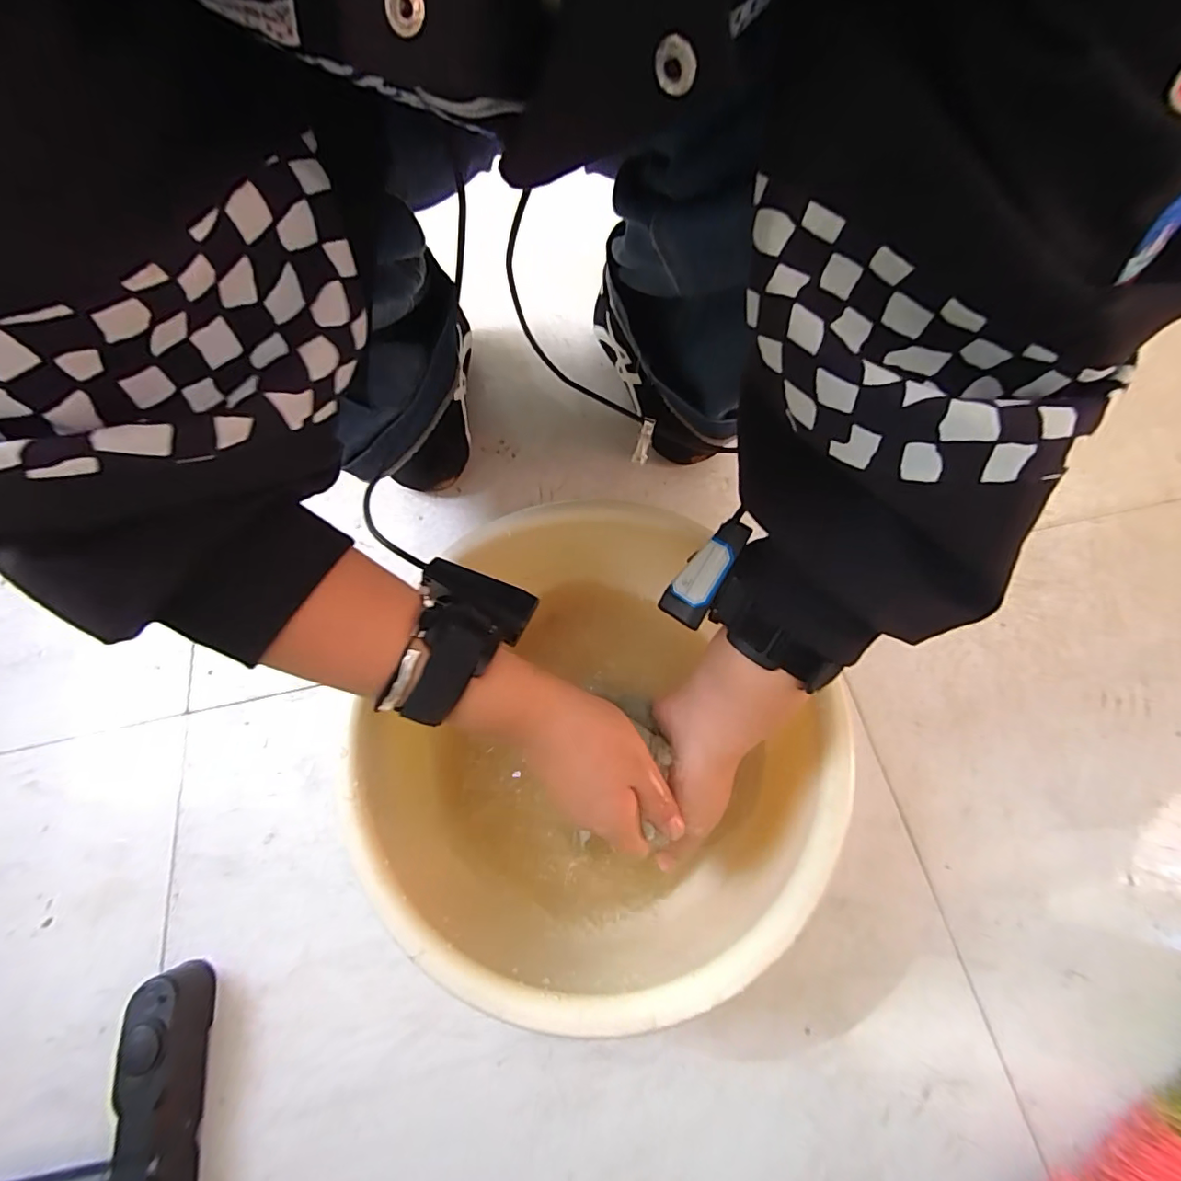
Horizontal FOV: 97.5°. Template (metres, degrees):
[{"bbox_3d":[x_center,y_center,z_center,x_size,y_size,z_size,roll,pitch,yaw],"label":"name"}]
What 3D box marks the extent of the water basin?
[{"bbox_3d":[0.008,0.130,0.395,0.302,0.118,0.295,-1,66,2],"label":"water basin"}]

